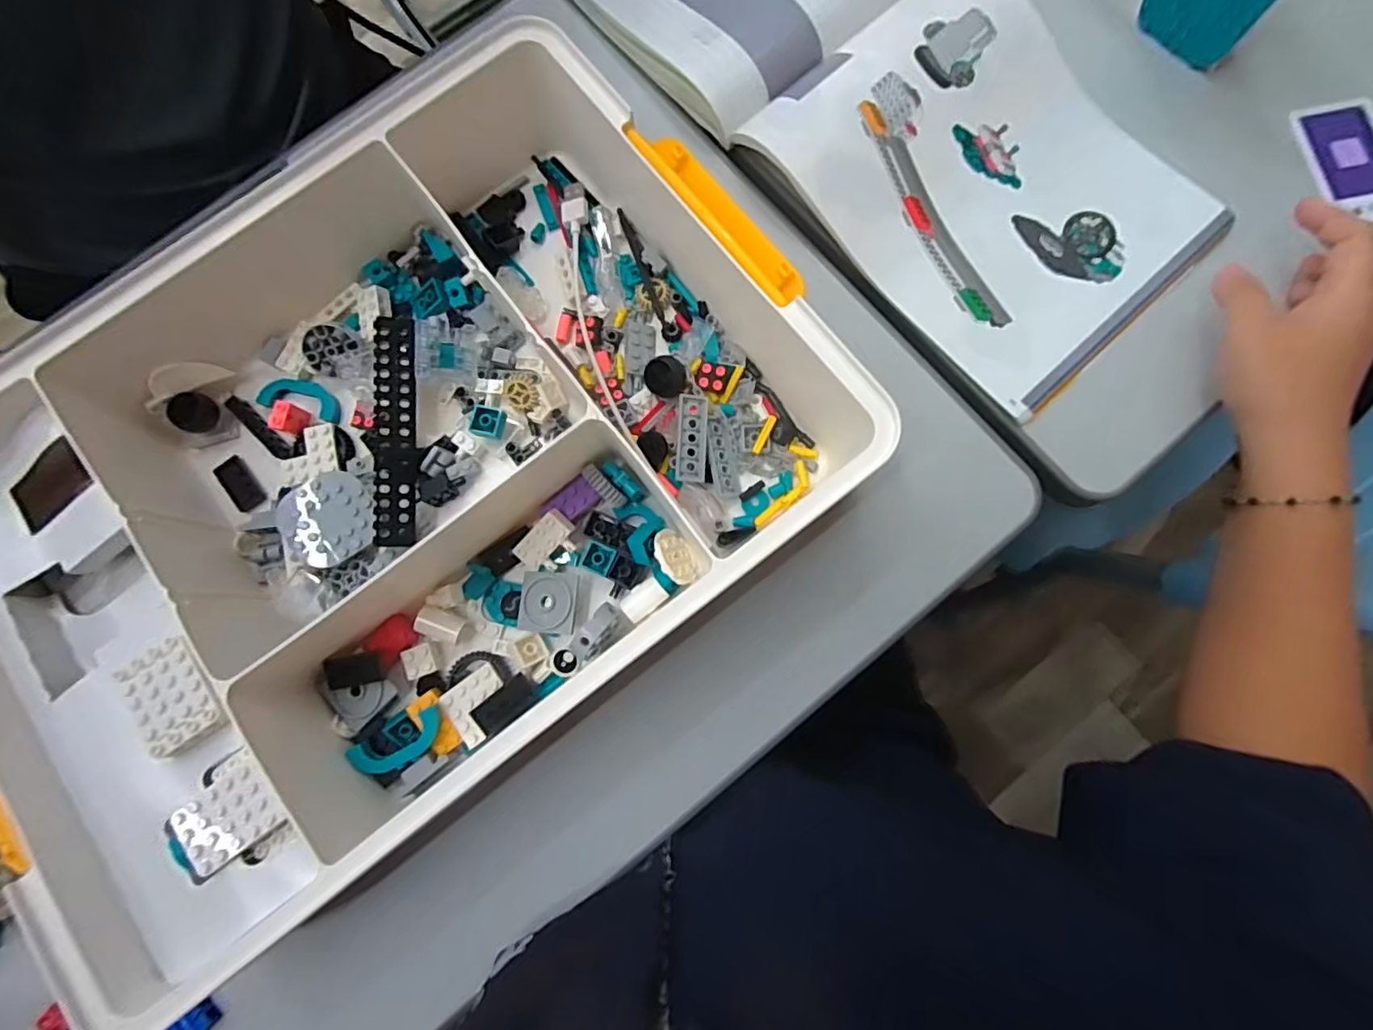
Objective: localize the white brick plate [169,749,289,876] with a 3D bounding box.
[{"bbox_3d":[-0.201,0.130,0.255,0.040,0.007,0.036,-37,81,-4],"label":"white brick plate"}]

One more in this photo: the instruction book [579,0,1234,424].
[{"bbox_3d":[0.097,-0.311,0.371,0.210,0.021,0.510,-38,81,-7],"label":"instruction book"}]

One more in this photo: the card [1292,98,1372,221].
[{"bbox_3d":[0.416,-0.221,0.366,0.058,0.007,0.080,-4,79,-3],"label":"card"}]

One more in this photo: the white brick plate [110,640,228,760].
[{"bbox_3d":[-0.230,0.080,0.262,0.034,0.007,0.045,-36,81,-4],"label":"white brick plate"}]

